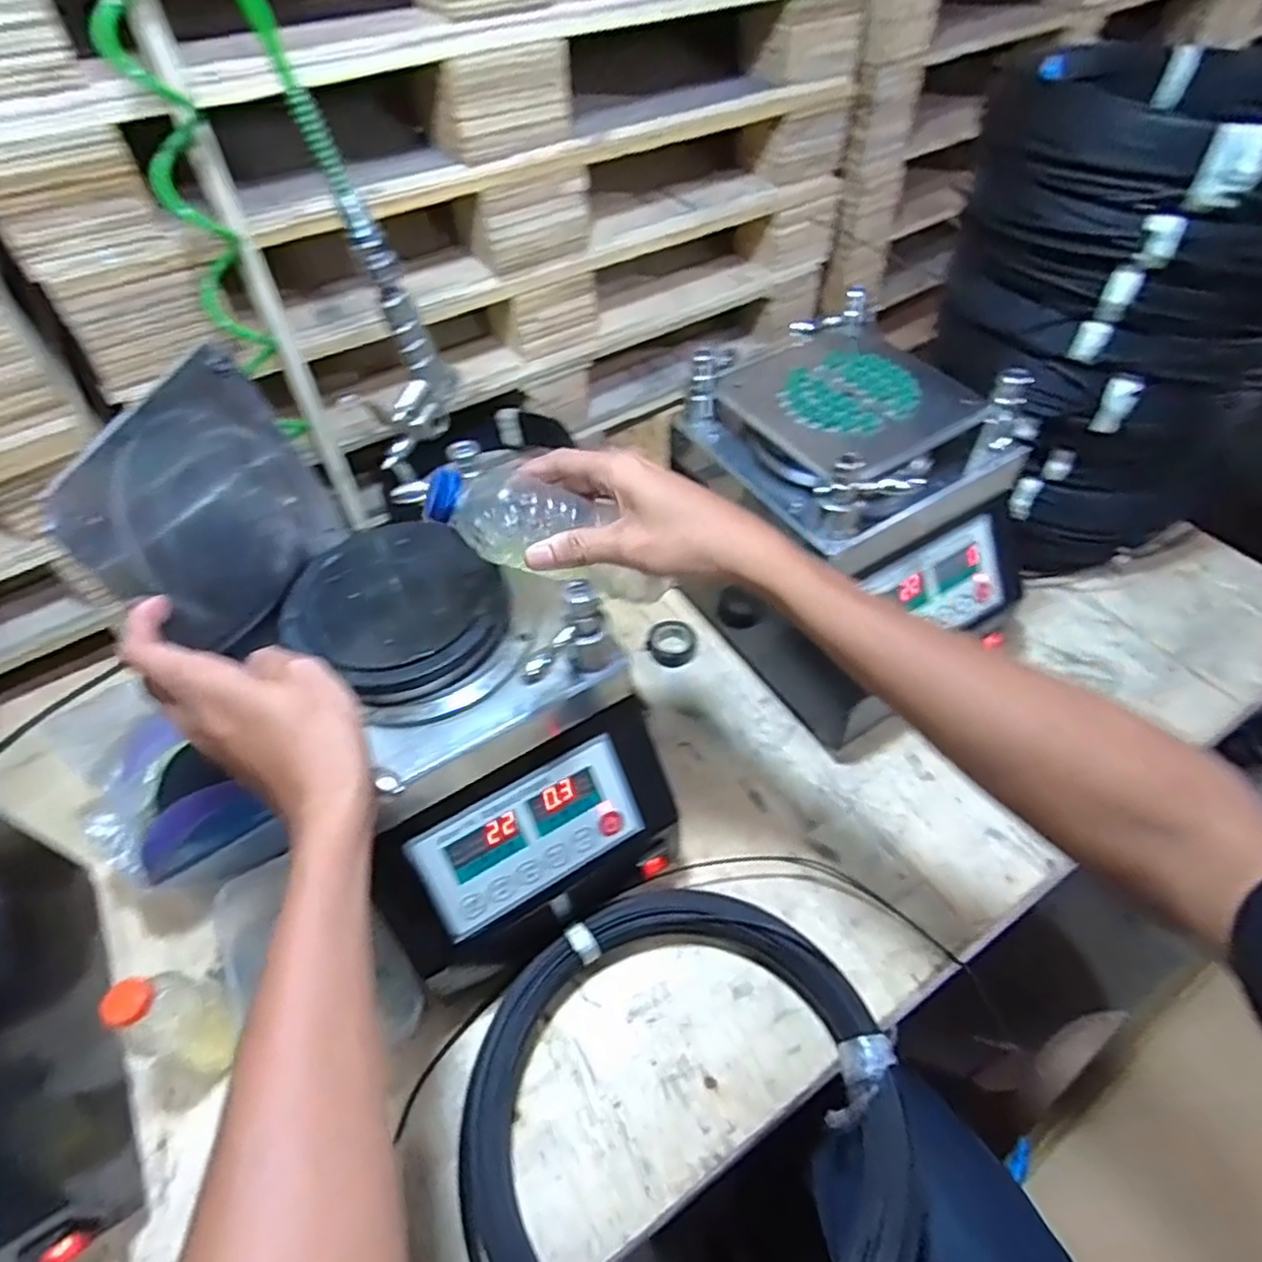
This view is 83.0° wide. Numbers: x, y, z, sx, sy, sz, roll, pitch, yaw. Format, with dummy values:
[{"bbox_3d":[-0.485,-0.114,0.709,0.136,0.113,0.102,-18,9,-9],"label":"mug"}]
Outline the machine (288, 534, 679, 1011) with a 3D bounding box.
[{"bbox_3d":[-0.116,0.075,0.550,0.211,0.239,0.263,-24,55,-15],"label":"machine"}]

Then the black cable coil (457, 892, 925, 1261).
[{"bbox_3d":[0.037,0.344,0.491,0.299,0.051,0.296,-19,54,-12],"label":"black cable coil"}]

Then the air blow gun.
[{"bbox_3d":[-0.174,-0.211,0.511,0.025,0.168,0.084,27,58,22],"label":"air blow gun"}]

